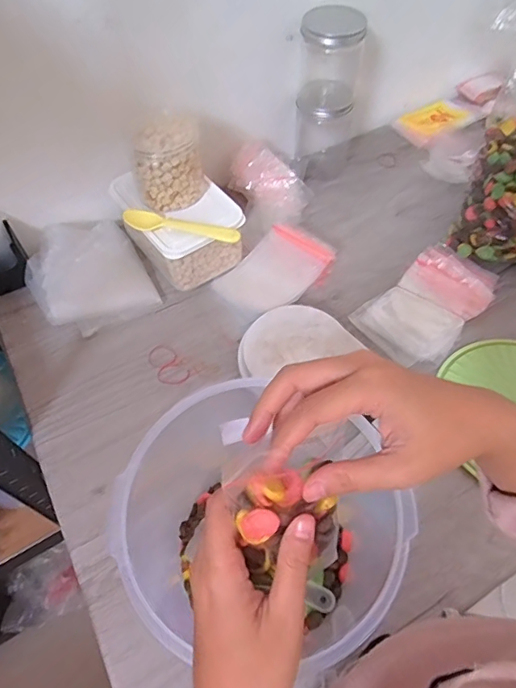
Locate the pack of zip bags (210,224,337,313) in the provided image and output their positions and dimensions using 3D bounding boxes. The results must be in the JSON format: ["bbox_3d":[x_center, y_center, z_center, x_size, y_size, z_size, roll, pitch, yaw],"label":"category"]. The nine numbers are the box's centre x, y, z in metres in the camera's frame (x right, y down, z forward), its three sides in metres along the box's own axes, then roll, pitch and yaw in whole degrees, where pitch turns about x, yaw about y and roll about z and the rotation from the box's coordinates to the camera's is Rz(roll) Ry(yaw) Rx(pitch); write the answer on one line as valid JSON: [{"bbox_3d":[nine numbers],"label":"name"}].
[{"bbox_3d":[0.026,-0.108,0.685,0.115,0.034,0.151,37,65,22],"label":"pack of zip bags"}]

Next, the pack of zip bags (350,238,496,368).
[{"bbox_3d":[0.235,-0.057,0.657,0.194,0.024,0.120,-38,64,-21],"label":"pack of zip bags"}]

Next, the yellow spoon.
[{"bbox_3d":[-0.102,-0.159,0.636,0.161,0.016,0.029,11,58,8],"label":"yellow spoon"}]

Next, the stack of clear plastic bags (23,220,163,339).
[{"bbox_3d":[-0.247,-0.102,0.689,0.154,0.039,0.186,-25,60,-14],"label":"stack of clear plastic bags"}]

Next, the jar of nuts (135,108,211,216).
[{"bbox_3d":[-0.119,-0.244,0.644,0.090,0.091,0.078,-8,58,-4],"label":"jar of nuts"}]

